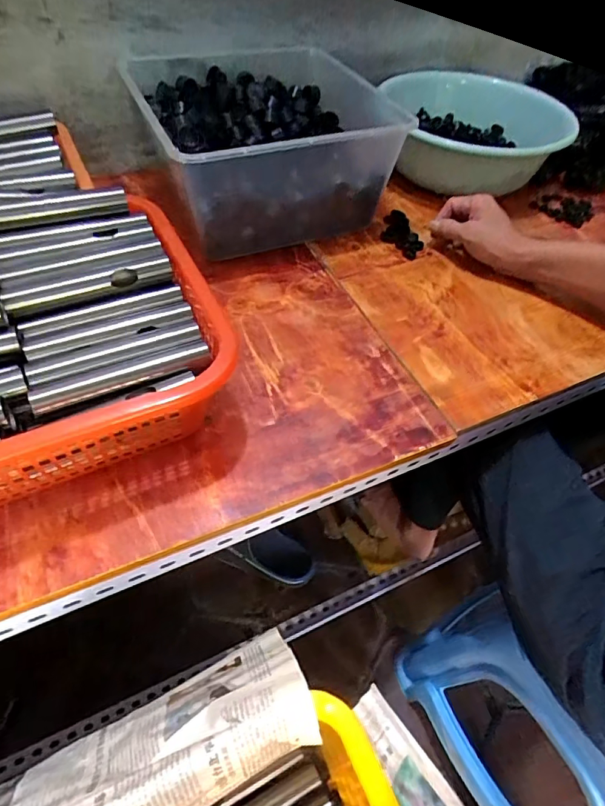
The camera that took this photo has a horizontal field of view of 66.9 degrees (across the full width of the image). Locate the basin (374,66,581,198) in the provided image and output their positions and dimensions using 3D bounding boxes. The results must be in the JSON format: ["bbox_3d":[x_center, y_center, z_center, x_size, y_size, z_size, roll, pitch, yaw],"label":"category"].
[{"bbox_3d":[0.245,-0.421,0.714,0.258,0.097,0.271,2,52,-3],"label":"basin"}]

